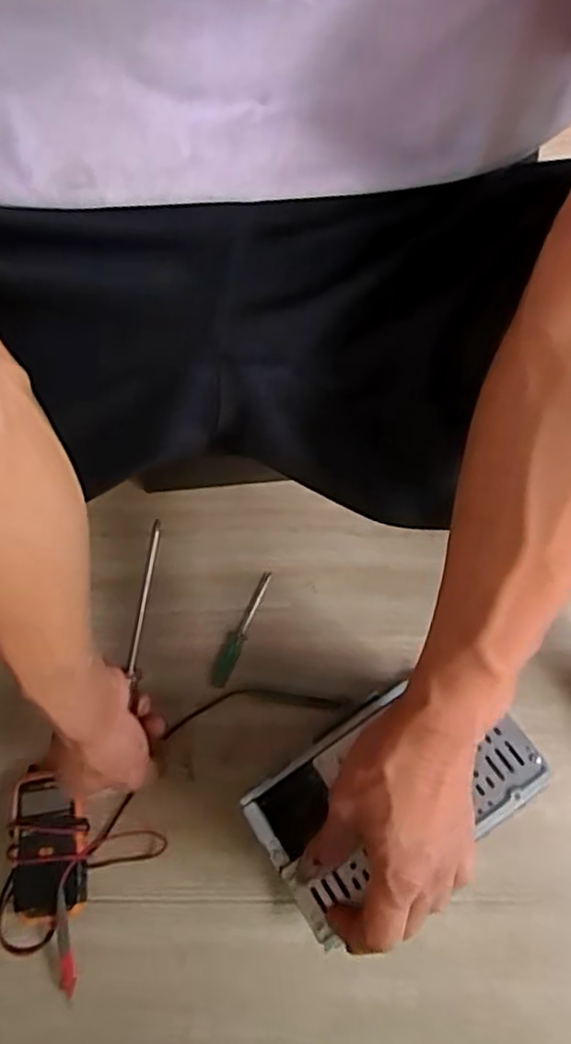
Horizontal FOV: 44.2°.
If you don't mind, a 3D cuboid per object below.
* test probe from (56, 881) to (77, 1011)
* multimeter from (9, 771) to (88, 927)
[{"bbox_3d":[-0.179,0.343,0.570,0.011,0.009,0.105,-3,95,0],"label":"test probe"},{"bbox_3d":[-0.203,0.275,0.601,0.067,0.038,0.116,-7,74,-1],"label":"multimeter"}]

